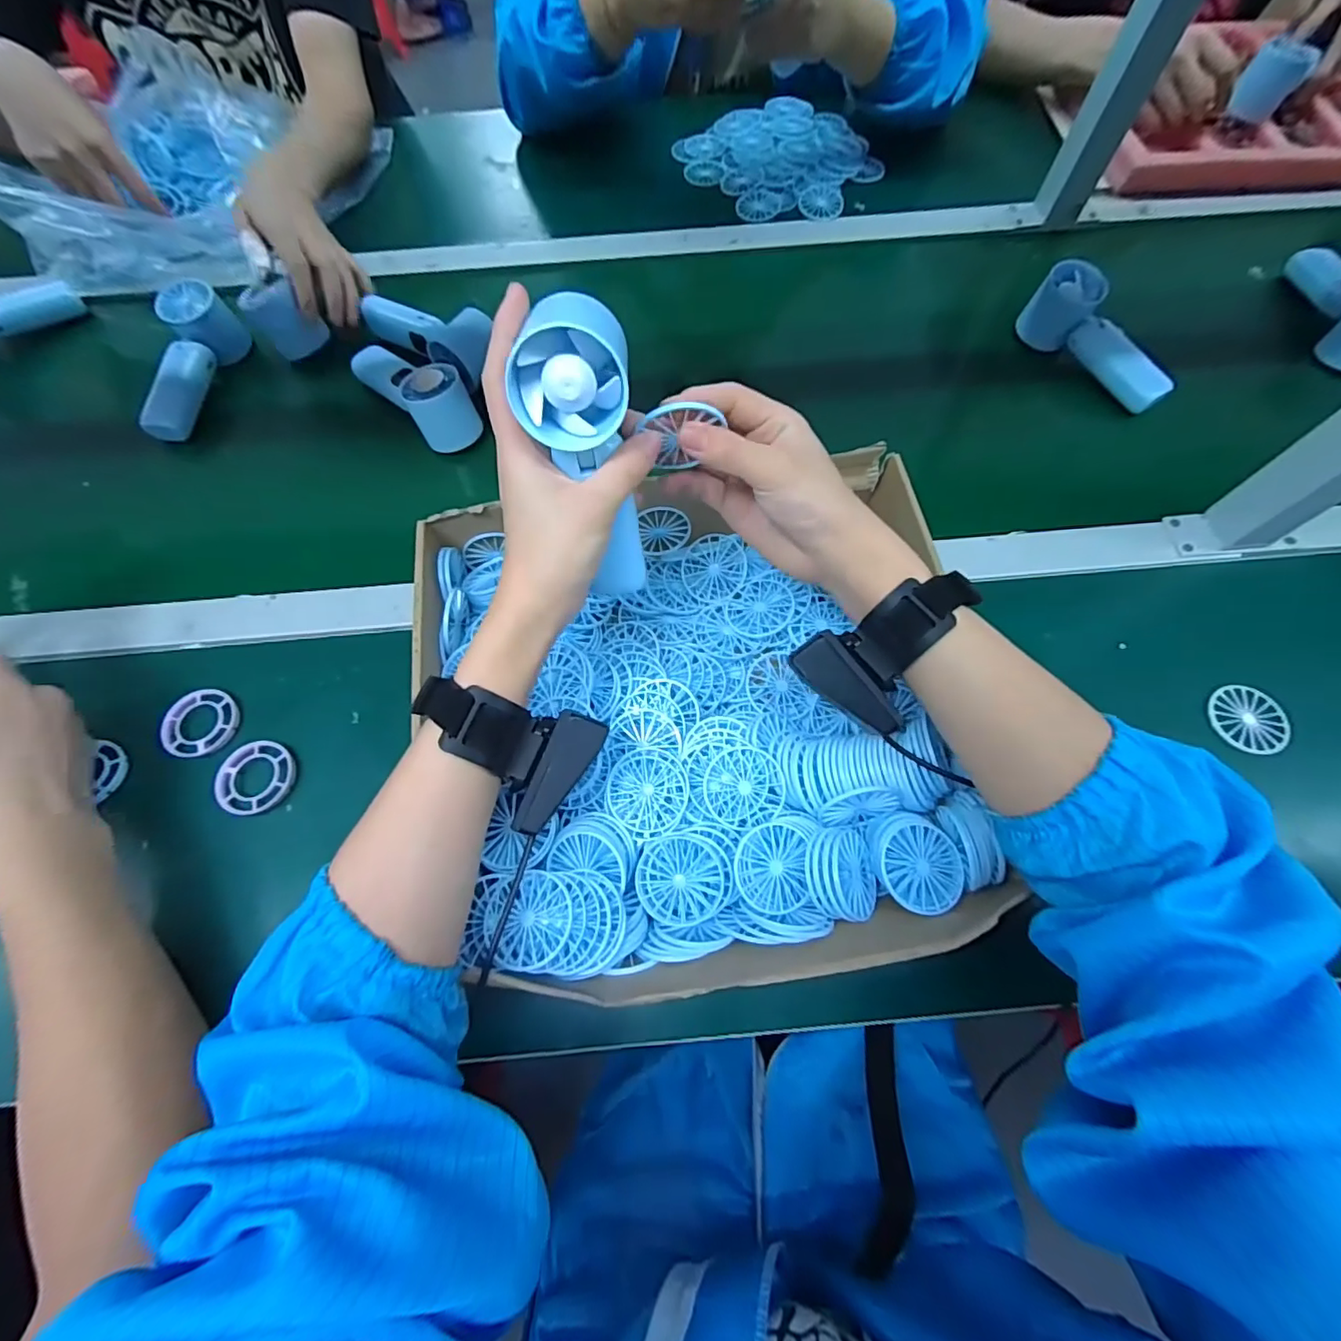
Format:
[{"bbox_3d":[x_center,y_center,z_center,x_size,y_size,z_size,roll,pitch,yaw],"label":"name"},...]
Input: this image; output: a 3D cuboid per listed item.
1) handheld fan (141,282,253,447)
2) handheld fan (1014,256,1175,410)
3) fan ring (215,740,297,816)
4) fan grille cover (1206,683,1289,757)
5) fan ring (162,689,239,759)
[{"bbox_3d":[-0.469,-0.292,0.538,0.041,0.060,0.156,5,69,3],"label":"handheld fan"},{"bbox_3d":[0.401,-0.309,0.521,0.047,0.050,0.152,-37,72,-12],"label":"handheld fan"},{"bbox_3d":[-0.294,0.075,0.399,0.049,0.010,0.053,0,69,1],"label":"fan ring"},{"bbox_3d":[0.415,0.035,0.404,0.049,0.006,0.049,24,66,12],"label":"fan grille cover"},{"bbox_3d":[-0.347,0.039,0.415,0.051,0.008,0.051,0,69,1],"label":"fan ring"}]

